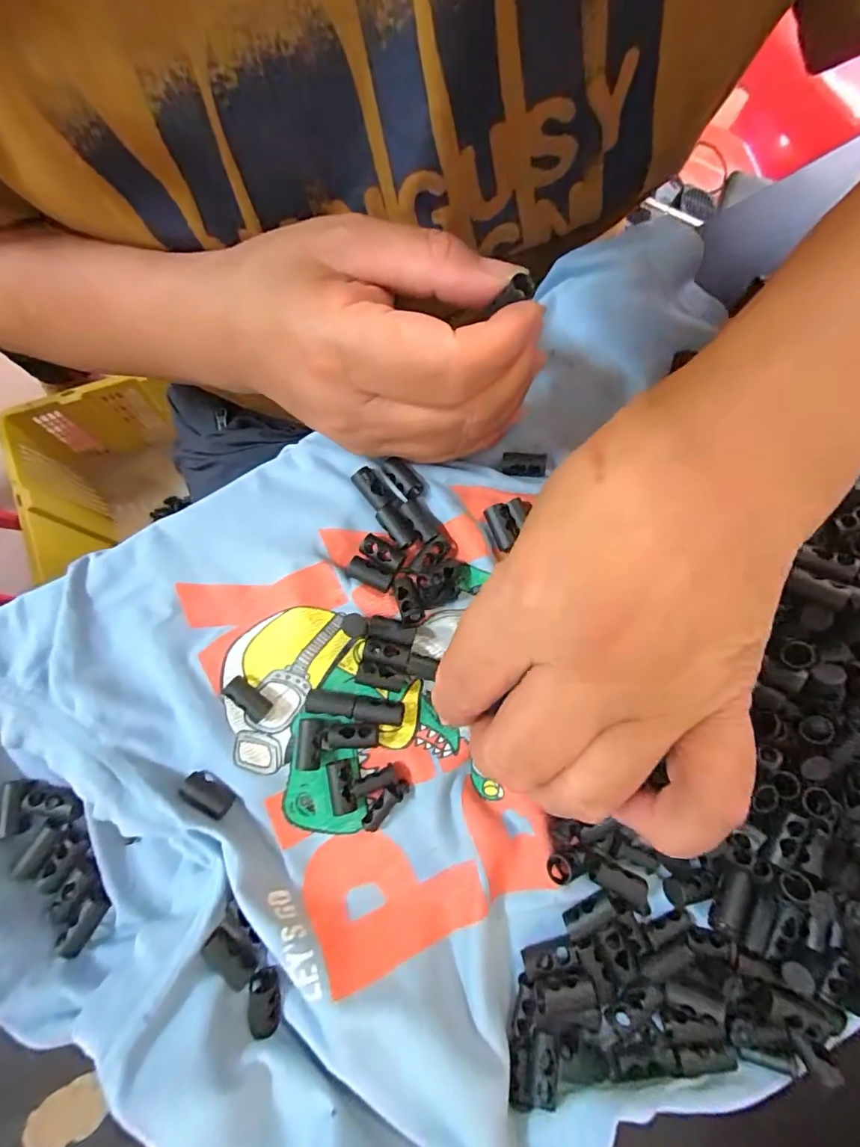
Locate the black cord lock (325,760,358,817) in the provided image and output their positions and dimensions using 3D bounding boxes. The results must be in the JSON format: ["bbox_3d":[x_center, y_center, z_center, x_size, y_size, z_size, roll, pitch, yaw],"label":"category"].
[{"bbox_3d":[-0.032,0.078,0.175,0.009,0.007,0.018,-13,77,-2],"label":"black cord lock"}]

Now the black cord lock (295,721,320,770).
[{"bbox_3d":[-0.045,0.064,0.179,0.008,0.007,0.017,-3,77,0],"label":"black cord lock"}]

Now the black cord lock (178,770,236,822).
[{"bbox_3d":[-0.081,0.080,0.173,0.019,0.004,0.009,37,81,7],"label":"black cord lock"}]

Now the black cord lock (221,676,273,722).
[{"bbox_3d":[-0.068,0.047,0.180,0.018,0.006,0.008,40,81,9],"label":"black cord lock"}]

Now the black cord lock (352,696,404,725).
[{"bbox_3d":[-0.019,0.051,0.178,0.019,0.005,0.009,8,77,2],"label":"black cord lock"}]

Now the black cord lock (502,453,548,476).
[{"bbox_3d":[0.039,-0.045,0.197,0.018,0.005,0.010,10,78,2],"label":"black cord lock"}]

